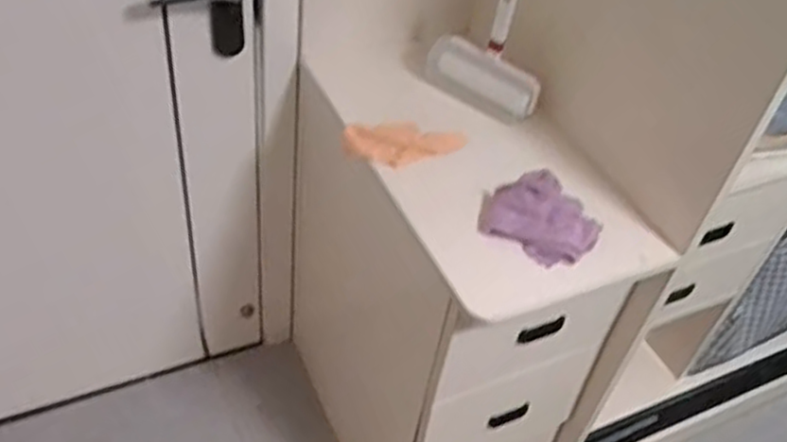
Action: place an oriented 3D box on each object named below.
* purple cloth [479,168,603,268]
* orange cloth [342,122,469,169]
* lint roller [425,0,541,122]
[{"bbox_3d":[0.202,-0.007,0.984,0.144,0.058,0.124,31,48,21],"label":"purple cloth"},{"bbox_3d":[0.014,-0.112,1.084,0.171,0.014,0.079,8,58,2],"label":"orange cloth"},{"bbox_3d":[0.135,-0.257,1.105,0.194,0.163,0.062,28,47,19],"label":"lint roller"}]

